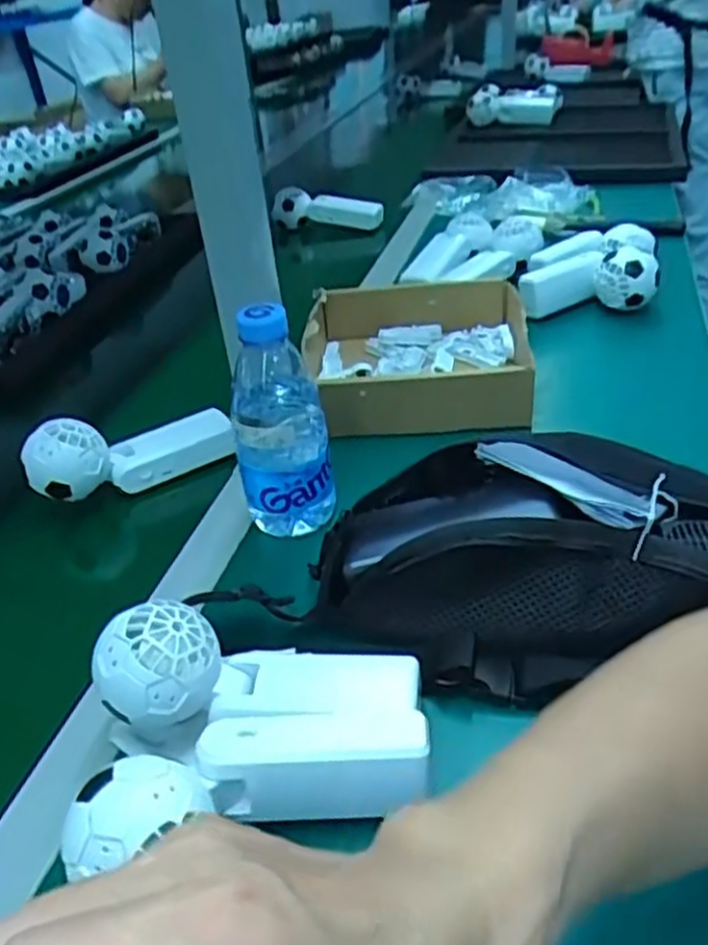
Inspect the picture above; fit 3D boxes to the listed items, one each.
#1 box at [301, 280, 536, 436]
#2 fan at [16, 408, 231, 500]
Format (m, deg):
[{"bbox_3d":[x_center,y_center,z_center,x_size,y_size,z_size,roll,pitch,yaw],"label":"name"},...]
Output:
[{"bbox_3d":[0.057,-0.113,0.700,0.199,0.051,0.227,-1,34,9],"label":"box"},{"bbox_3d":[-0.180,-0.026,0.606,0.158,0.063,0.056,-19,35,-17],"label":"fan"}]

